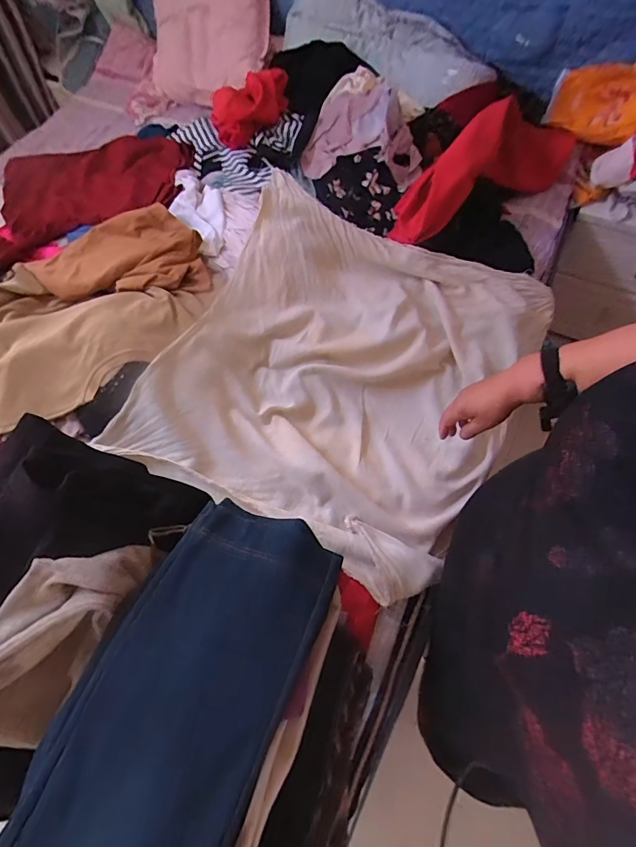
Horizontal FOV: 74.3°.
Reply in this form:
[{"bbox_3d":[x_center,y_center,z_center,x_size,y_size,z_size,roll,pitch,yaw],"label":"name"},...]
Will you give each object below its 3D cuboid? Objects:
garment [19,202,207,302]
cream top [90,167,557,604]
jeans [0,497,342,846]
[{"bbox_3d":[-0.481,-0.424,1.033,0.419,0.083,0.225,-3,64,1],"label":"garment"},{"bbox_3d":[0.072,-0.150,0.937,0.736,0.111,0.841,22,67,13],"label":"cream top"},{"bbox_3d":[-0.157,0.325,0.515,0.244,0.067,0.481,21,58,8],"label":"jeans"}]

